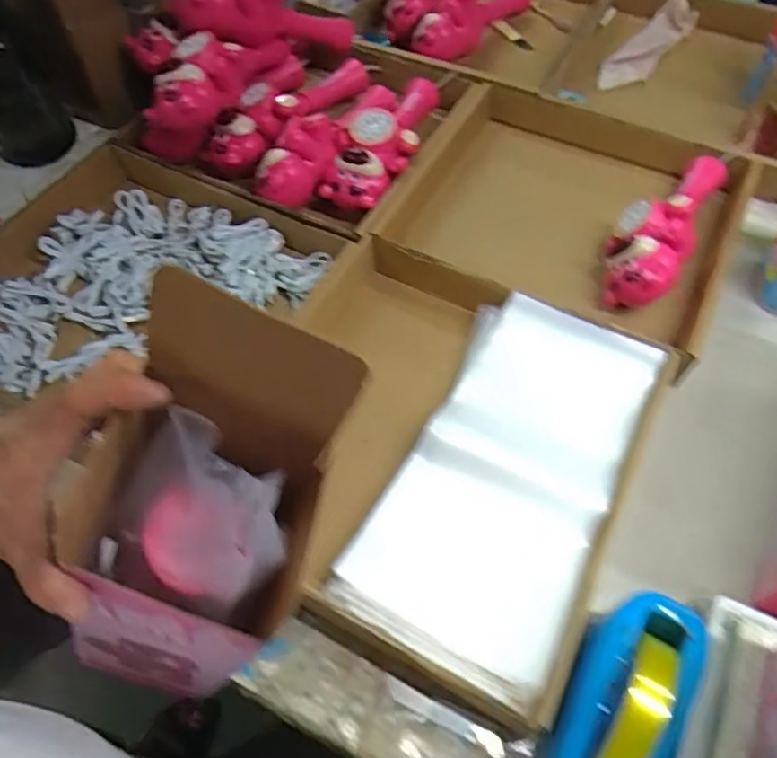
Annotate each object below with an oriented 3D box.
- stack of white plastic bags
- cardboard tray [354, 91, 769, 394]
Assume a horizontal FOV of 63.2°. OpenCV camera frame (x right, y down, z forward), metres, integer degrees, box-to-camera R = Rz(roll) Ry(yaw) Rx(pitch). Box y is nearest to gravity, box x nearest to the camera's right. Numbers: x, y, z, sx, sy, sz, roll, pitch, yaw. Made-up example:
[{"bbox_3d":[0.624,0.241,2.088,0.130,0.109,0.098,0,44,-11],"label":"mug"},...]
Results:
[{"bbox_3d":[0.112,0.092,0.607,0.192,0.063,0.372,24,61,15],"label":"stack of white plastic bags"},{"bbox_3d":[0.215,-0.198,0.798,0.389,0.082,0.359,22,60,14],"label":"cardboard tray"}]

